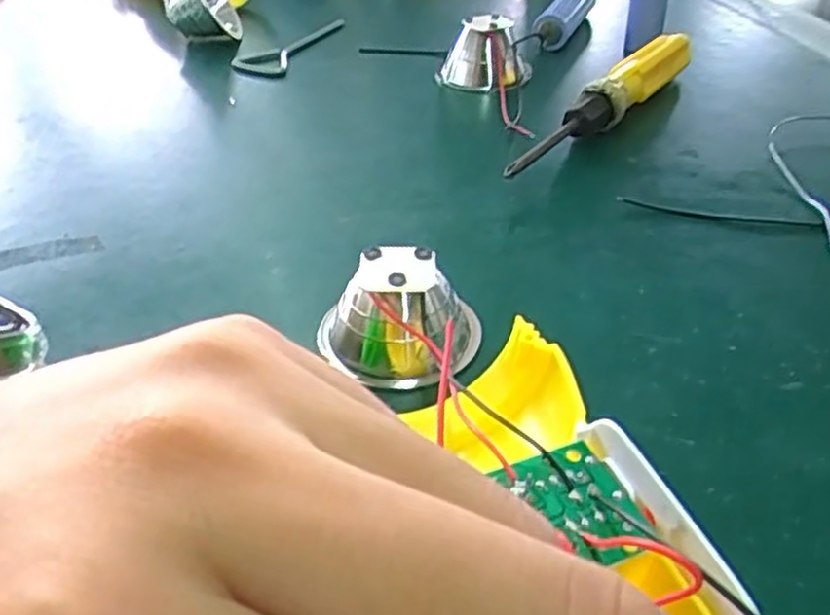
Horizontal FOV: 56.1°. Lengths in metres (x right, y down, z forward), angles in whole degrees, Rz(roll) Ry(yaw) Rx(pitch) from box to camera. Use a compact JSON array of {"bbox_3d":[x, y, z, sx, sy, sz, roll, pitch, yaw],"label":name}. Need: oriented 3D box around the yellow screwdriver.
[{"bbox_3d":[0.076,-0.085,0.317,0.020,0.020,0.153,23,43,27],"label":"yellow screwdriver"}]

